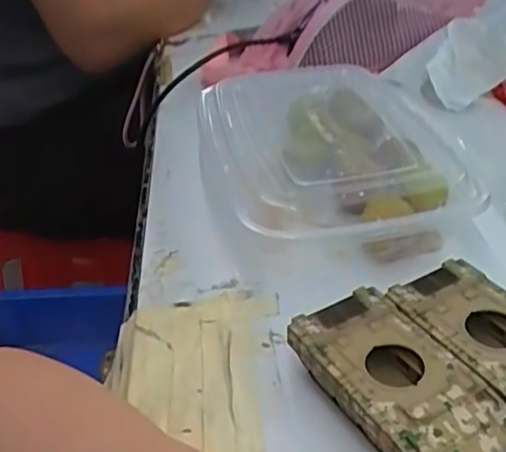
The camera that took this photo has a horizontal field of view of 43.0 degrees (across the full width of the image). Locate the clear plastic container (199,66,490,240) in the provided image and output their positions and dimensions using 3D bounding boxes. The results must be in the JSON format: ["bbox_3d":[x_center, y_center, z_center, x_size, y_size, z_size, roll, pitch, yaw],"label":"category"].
[{"bbox_3d":[0.062,-0.046,0.424,0.167,0.051,0.193,-9,35,-10],"label":"clear plastic container"}]

